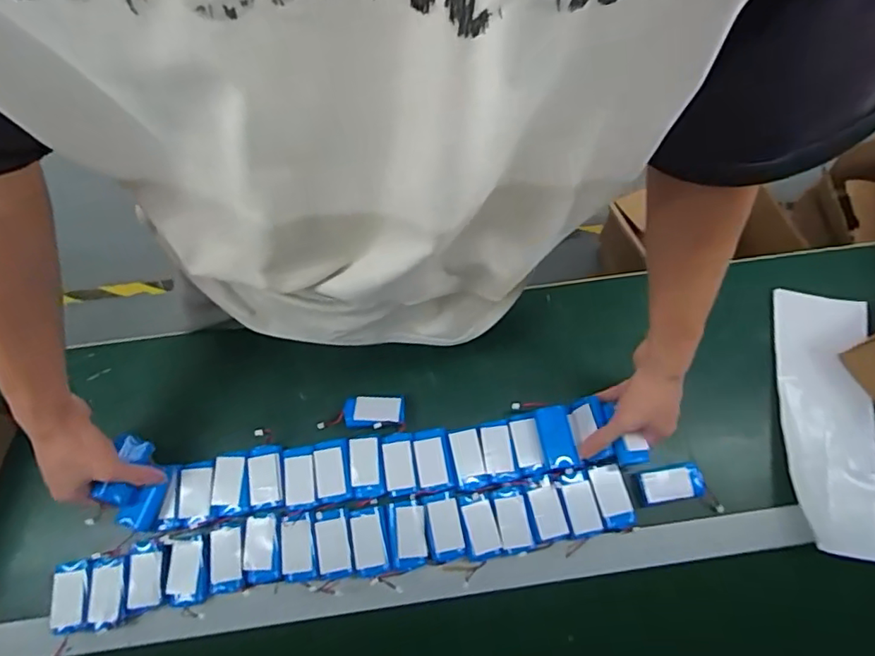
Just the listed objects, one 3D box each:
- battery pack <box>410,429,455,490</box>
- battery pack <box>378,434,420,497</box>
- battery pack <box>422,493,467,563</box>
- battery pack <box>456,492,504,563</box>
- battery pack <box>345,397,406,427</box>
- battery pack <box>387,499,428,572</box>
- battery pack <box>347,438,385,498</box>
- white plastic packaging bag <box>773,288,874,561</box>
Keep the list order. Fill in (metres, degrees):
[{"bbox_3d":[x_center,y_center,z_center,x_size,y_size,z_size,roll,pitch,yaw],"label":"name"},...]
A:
[{"bbox_3d":[-0.006,0.144,0.615,0.039,0.004,0.062,-9,71,-3],"label":"battery pack"},{"bbox_3d":[-0.043,0.150,0.613,0.035,0.004,0.066,-9,71,-3],"label":"battery pack"},{"bbox_3d":[0.007,0.210,0.589,0.037,0.004,0.066,-12,71,-4],"label":"battery pack"},{"bbox_3d":[0.045,0.209,0.589,0.037,0.004,0.066,-11,71,-4],"label":"battery pack"},{"bbox_3d":[-0.072,0.093,0.631,0.067,0.013,0.034,-1,71,0],"label":"battery pack"},{"bbox_3d":[-0.030,0.218,0.589,0.036,0.004,0.067,-7,71,-2],"label":"battery pack"},{"bbox_3d":[-0.079,0.152,0.613,0.034,0.004,0.064,-9,71,-3],"label":"battery pack"},{"bbox_3d":[0.443,0.097,0.633,0.104,0.027,0.299,8,71,3],"label":"white plastic packaging bag"}]

